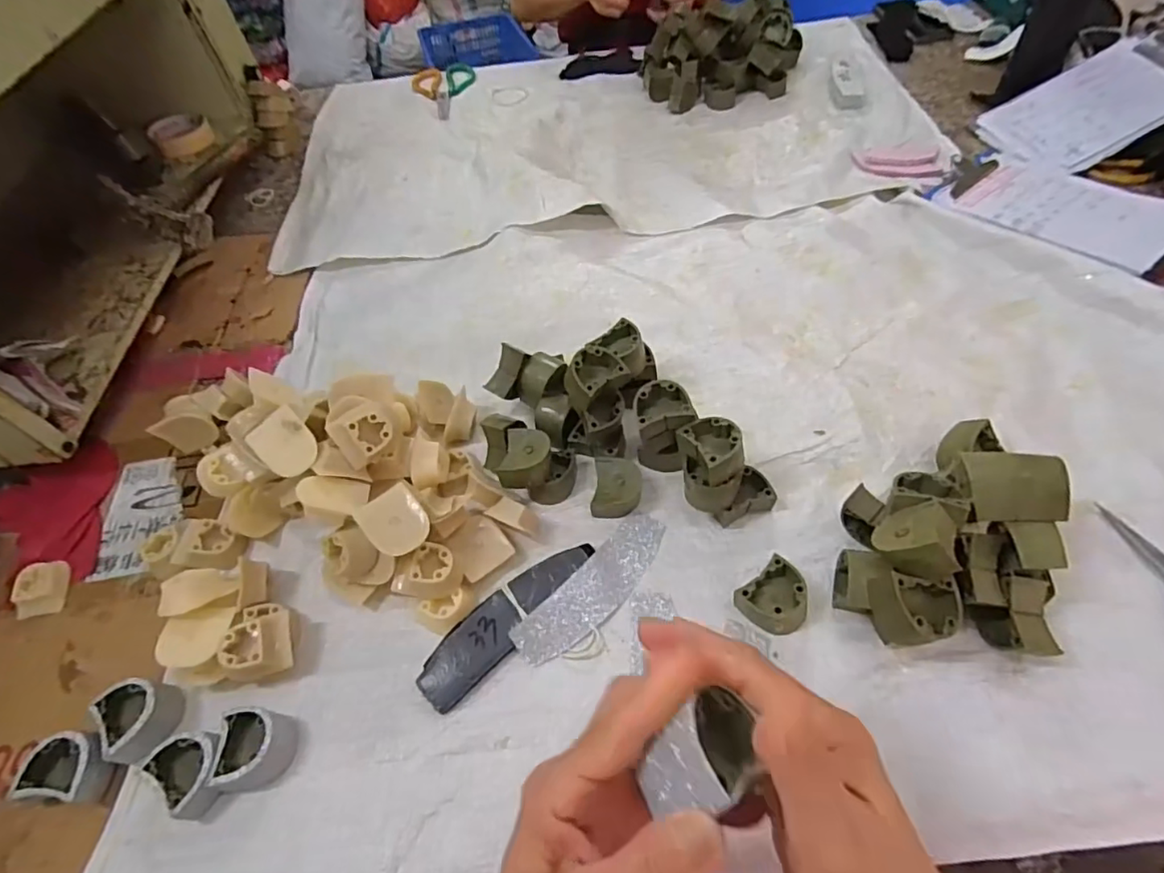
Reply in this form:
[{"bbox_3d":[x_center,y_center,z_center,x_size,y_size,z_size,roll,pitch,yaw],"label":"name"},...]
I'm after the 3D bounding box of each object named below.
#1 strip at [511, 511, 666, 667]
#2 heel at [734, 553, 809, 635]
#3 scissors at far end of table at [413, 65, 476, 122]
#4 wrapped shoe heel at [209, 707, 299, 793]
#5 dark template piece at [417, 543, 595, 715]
[{"bbox_3d":[0.012,0.115,0.440,0.044,0.009,0.143,35,64,26],"label":"strip"},{"bbox_3d":[0.140,0.118,0.411,0.047,0.028,0.043,-35,58,-18],"label":"heel"},{"bbox_3d":[-0.234,-0.598,0.988,0.107,0.017,0.208,-13,54,-4],"label":"scissors at far end of table"},{"bbox_3d":[-0.220,0.212,0.388,0.039,0.032,0.046,-4,54,3],"label":"wrapped shoe heel"},{"bbox_3d":[-0.055,0.135,0.431,0.155,0.006,0.042,-40,66,-18],"label":"dark template piece"}]

